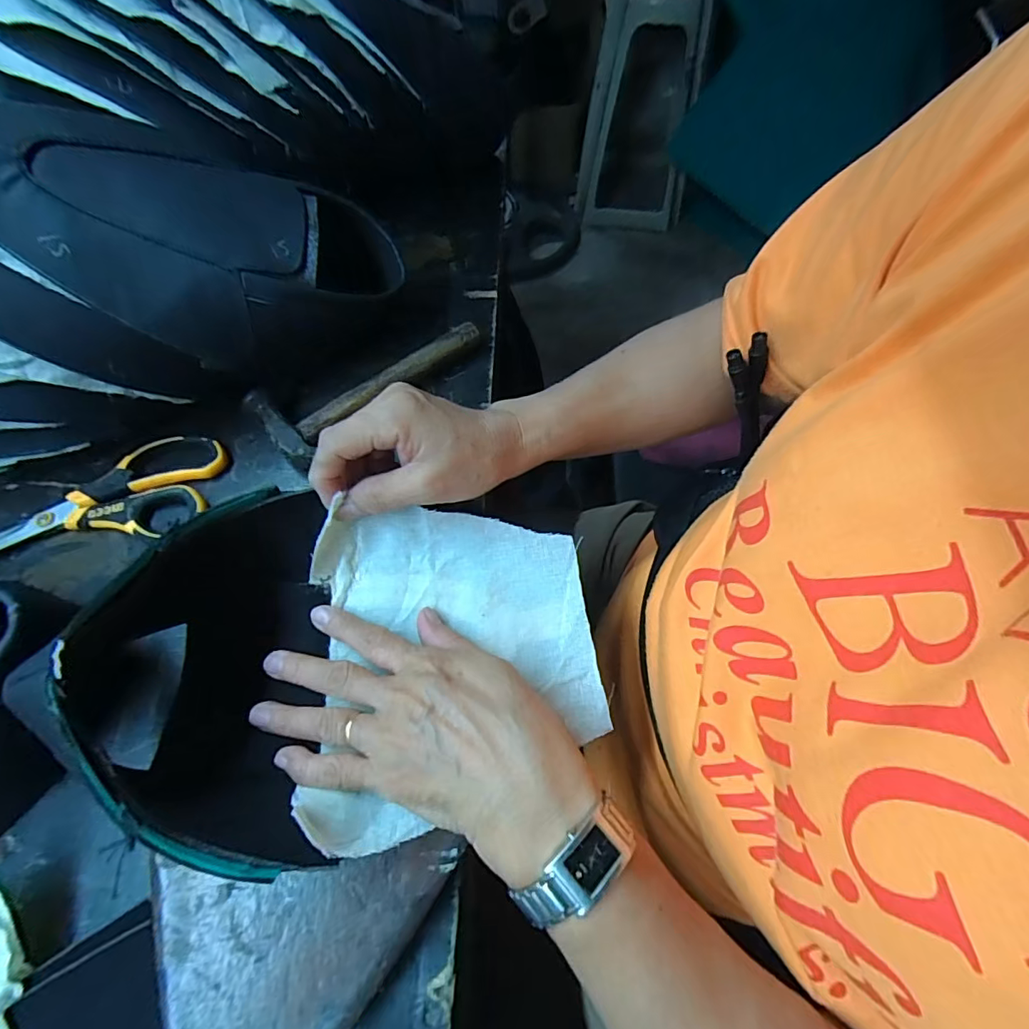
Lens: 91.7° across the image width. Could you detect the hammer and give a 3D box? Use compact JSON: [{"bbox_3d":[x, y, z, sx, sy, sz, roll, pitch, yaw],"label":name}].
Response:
[{"bbox_3d":[-0.120,-0.114,0.408,0.182,0.022,0.071,-40,70,-18],"label":"hammer"}]

